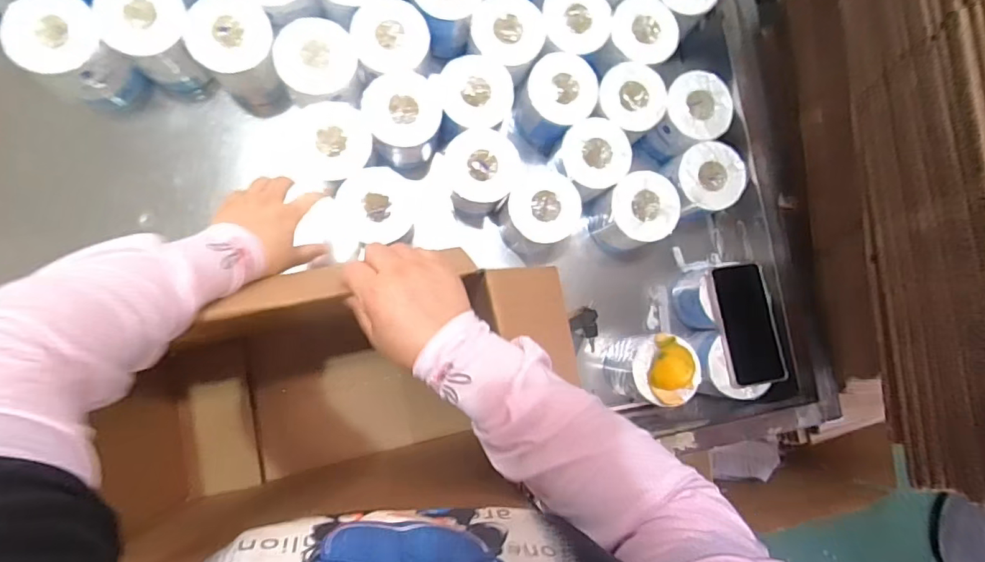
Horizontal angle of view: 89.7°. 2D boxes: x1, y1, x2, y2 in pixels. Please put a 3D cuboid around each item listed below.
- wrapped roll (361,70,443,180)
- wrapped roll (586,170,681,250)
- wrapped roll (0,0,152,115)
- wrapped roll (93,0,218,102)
[{"bbox_3d":[-0.128,-0.221,0.711,0.099,0.125,0.103,8,85,-8],"label":"wrapped roll"},{"bbox_3d":[0.207,-0.100,0.739,0.108,0.106,0.101,-39,93,-9],"label":"wrapped roll"},{"bbox_3d":[-0.541,-0.293,0.660,0.110,0.135,0.098,43,81,-4],"label":"wrapped roll"},{"bbox_3d":[-0.447,-0.326,0.670,0.103,0.119,0.118,-37,92,-10],"label":"wrapped roll"}]

